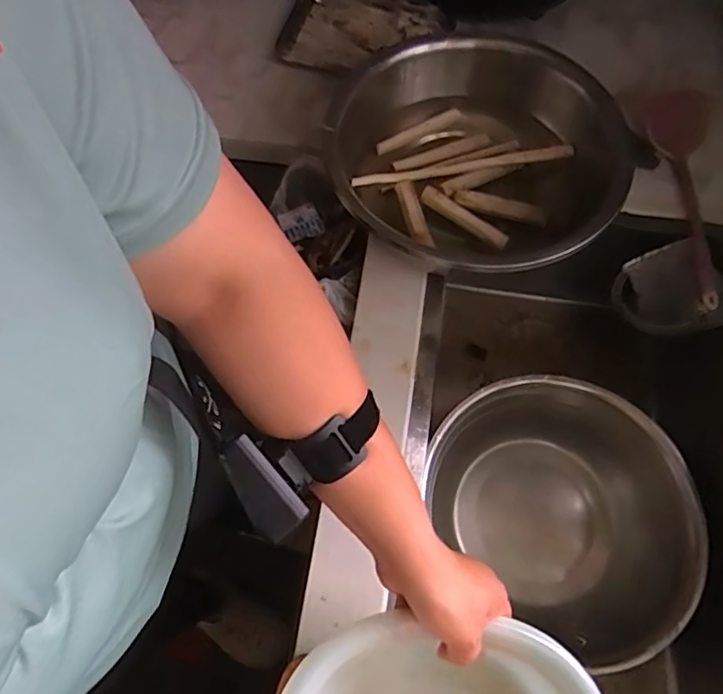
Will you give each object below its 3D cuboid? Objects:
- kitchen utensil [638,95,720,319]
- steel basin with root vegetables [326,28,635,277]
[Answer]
[{"bbox_3d":[0.416,-0.197,0.732,0.075,0.061,0.320,10,66,4],"label":"kitchen utensil"},{"bbox_3d":[0.126,-0.221,0.683,0.314,0.113,0.323,0,66,0],"label":"steel basin with root vegetables"}]

